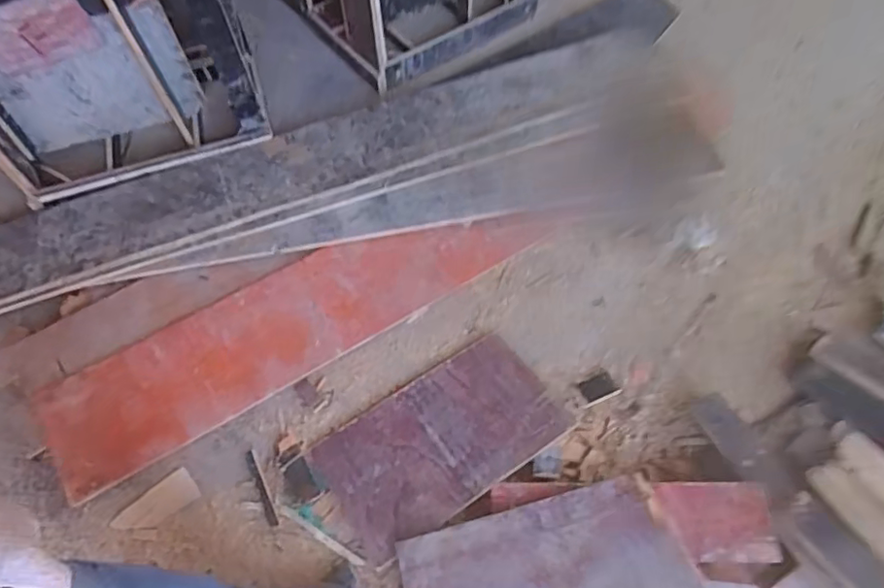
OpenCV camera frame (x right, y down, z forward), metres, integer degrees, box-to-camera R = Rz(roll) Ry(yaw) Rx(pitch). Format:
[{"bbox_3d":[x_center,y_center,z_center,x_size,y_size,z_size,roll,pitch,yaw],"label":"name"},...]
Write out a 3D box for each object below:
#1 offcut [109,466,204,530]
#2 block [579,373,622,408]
[{"bbox_3d":[-0.526,0.390,1.083,0.145,0.011,0.071,-36,59,-17],"label":"offcut"},{"bbox_3d":[0.302,0.187,1.147,0.077,0.012,0.053,-24,61,-12],"label":"block"}]

